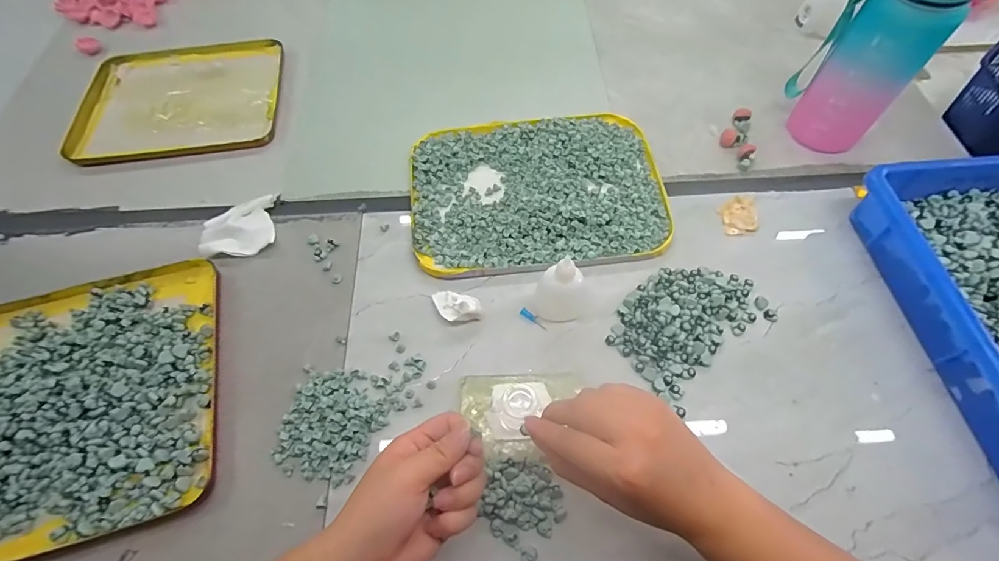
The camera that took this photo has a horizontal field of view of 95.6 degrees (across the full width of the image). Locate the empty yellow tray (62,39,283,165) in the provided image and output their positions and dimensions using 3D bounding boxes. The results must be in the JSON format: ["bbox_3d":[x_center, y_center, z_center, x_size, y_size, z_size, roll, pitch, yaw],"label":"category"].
[{"bbox_3d":[-0.430,-0.250,0.615,0.266,0.019,0.207,-7,61,-1],"label":"empty yellow tray"}]

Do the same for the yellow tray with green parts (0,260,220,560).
[{"bbox_3d":[-0.383,0.106,0.402,0.248,0.019,0.248,-14,61,-6],"label":"yellow tray with green parts"}]

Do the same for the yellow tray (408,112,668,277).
[{"bbox_3d":[0.040,-0.105,0.503,0.275,0.021,0.204,-7,61,-2],"label":"yellow tray"}]

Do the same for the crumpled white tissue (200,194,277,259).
[{"bbox_3d":[-0.289,-0.057,0.501,0.077,0.011,0.069,-17,61,-7],"label":"crumpled white tissue"}]

